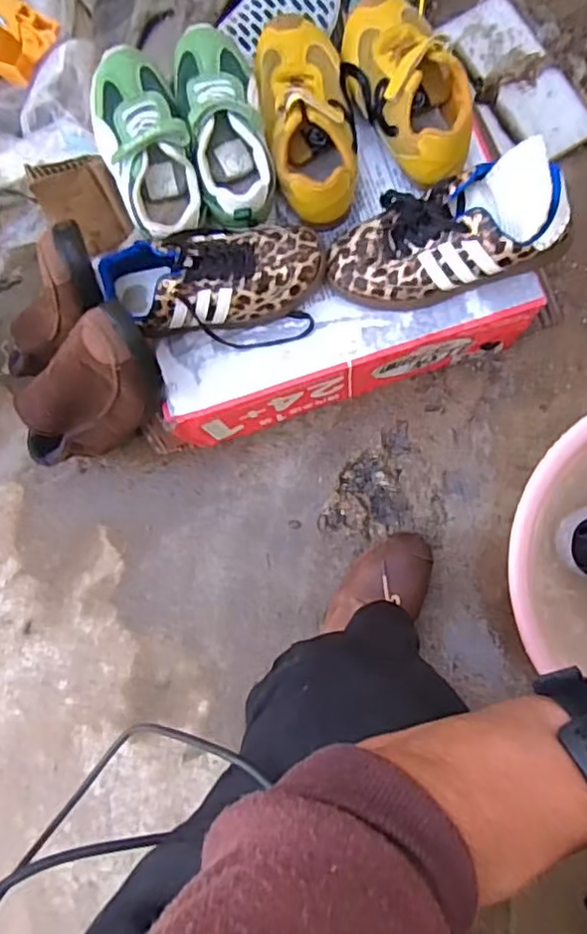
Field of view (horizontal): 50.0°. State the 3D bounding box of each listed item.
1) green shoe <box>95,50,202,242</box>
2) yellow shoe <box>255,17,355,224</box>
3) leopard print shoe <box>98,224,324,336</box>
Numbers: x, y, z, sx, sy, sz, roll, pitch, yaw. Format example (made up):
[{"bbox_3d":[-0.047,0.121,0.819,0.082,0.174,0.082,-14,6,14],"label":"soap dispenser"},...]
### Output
[{"bbox_3d":[-0.145,-0.308,0.616,0.093,0.073,0.180,-19,95,5],"label":"green shoe"},{"bbox_3d":[0.017,-0.343,0.631,0.087,0.082,0.199,-14,83,7],"label":"yellow shoe"},{"bbox_3d":[-0.075,-0.180,0.615,0.215,0.069,0.088,-6,84,7],"label":"leopard print shoe"}]

